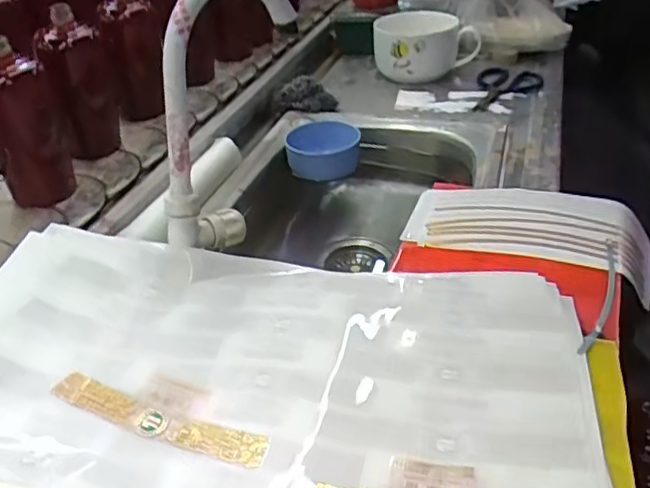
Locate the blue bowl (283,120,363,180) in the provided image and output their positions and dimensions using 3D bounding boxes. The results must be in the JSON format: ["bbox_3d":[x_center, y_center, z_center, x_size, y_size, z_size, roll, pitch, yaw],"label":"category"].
[{"bbox_3d":[-0.001,-0.139,0.906,0.106,0.055,0.091,-1,36,2],"label":"blue bowl"}]

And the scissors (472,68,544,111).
[{"bbox_3d":[0.314,-0.266,1.050,0.107,0.015,0.198,9,37,16],"label":"scissors"}]

